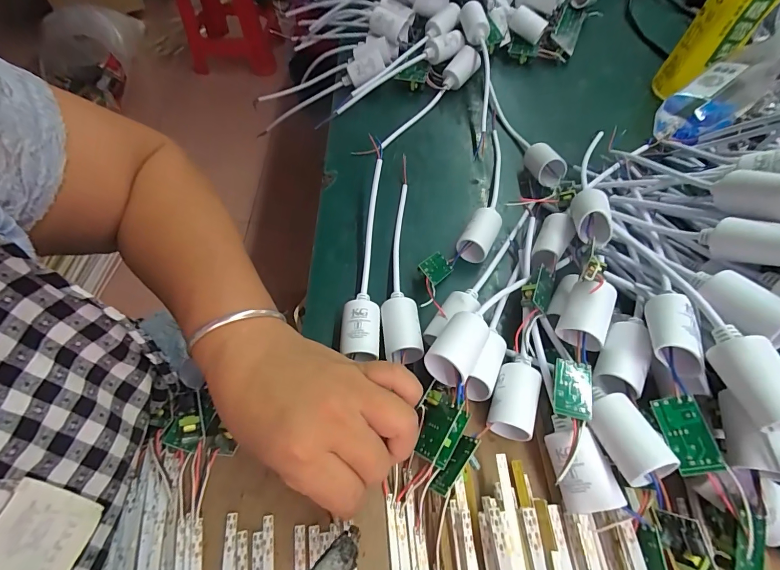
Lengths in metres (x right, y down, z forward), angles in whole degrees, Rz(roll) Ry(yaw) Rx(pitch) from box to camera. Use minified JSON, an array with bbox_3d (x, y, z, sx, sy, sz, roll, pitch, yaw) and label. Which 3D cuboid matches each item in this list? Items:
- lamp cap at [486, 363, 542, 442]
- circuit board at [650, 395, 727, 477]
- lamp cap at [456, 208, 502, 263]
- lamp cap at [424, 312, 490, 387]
[{"bbox_3d":[0.082,0.076,0.248,0.027,0.023,0.045,16,60,12],"label":"lamp cap"},{"bbox_3d":[0.160,0.081,0.202,0.021,0.006,0.038,-21,66,23],"label":"circuit board"},{"bbox_3d":[0.080,-0.046,0.329,0.026,0.026,0.048,23,61,16],"label":"lamp cap"},{"bbox_3d":[0.045,0.043,0.247,0.028,0.028,0.046,29,63,16],"label":"lamp cap"}]

